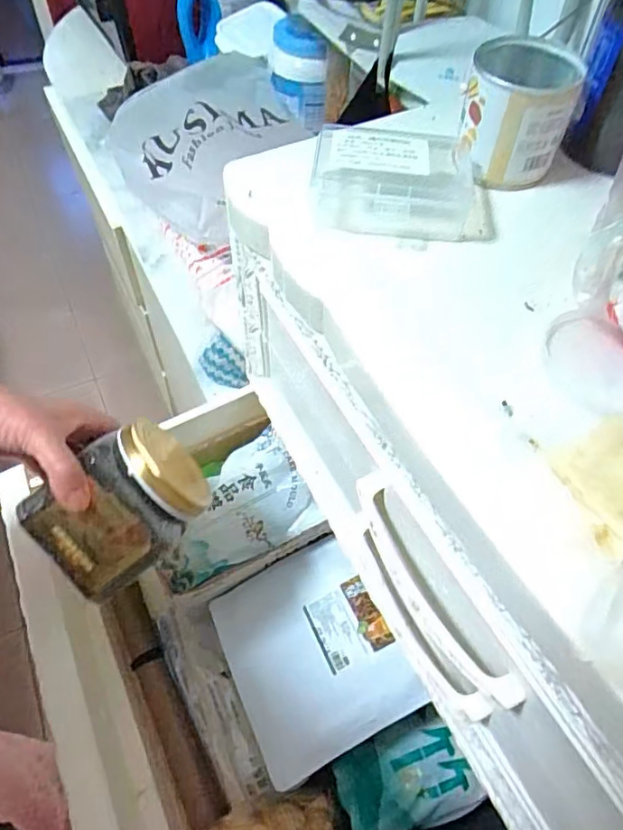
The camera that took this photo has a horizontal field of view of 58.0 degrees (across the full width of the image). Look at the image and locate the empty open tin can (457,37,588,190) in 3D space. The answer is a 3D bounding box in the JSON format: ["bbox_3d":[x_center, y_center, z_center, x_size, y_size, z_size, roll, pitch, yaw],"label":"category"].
[{"bbox_3d":[0.136,-0.202,0.374,0.073,0.067,0.070,8,55,4],"label":"empty open tin can"}]

